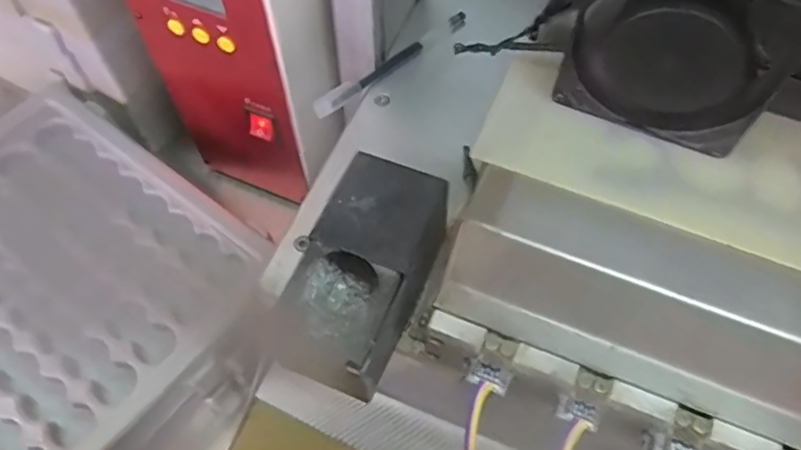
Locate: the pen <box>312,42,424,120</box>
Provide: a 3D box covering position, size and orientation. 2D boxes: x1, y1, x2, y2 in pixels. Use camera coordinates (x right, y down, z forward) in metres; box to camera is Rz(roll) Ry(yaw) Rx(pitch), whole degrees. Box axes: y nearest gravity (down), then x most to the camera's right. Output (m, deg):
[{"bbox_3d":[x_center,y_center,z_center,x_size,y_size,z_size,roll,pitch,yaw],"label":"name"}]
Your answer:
[{"bbox_3d":[-0.022,-0.104,0.438,0.092,0.008,0.012,-34,66,-17],"label":"pen"}]

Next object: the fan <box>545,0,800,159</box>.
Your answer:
[{"bbox_3d":[0.122,-0.081,0.284,0.102,0.090,0.028,20,63,11],"label":"fan"}]

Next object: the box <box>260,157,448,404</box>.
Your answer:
[{"bbox_3d":[-0.019,0.028,0.330,0.066,0.061,0.111,24,64,13],"label":"box"}]

